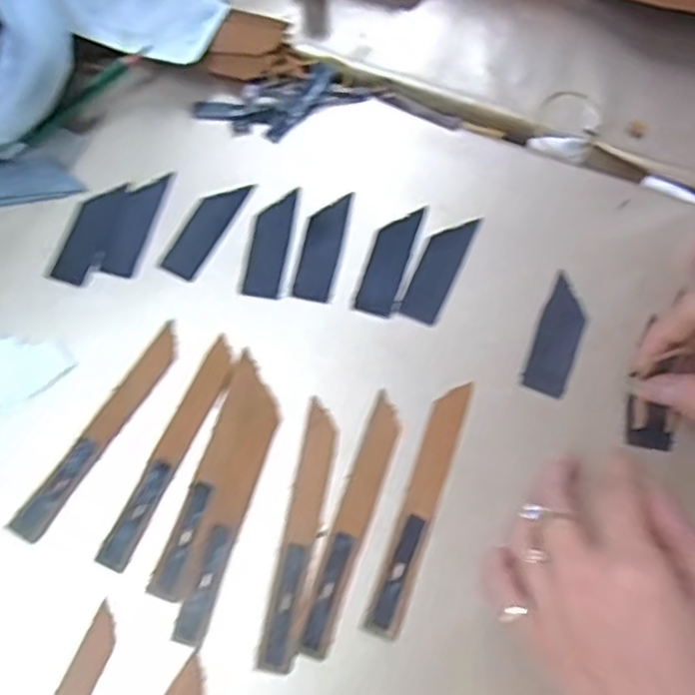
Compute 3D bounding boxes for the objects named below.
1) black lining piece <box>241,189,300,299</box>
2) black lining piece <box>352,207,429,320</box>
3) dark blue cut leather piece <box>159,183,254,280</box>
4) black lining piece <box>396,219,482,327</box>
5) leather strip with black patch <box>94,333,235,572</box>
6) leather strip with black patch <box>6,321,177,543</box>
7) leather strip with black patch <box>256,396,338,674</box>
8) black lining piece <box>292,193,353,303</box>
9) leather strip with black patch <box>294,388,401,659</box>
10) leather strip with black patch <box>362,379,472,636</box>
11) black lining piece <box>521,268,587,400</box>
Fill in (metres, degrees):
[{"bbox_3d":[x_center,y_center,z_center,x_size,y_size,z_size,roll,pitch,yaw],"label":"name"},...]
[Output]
[{"bbox_3d":[-0.042,-0.058,0.376,0.020,0.004,0.062,8,74,5],"label":"black lining piece"},{"bbox_3d":[0.022,-0.048,0.372,0.021,0.004,0.063,18,78,9],"label":"black lining piece"},{"bbox_3d":[-0.079,-0.067,0.381,0.021,0.004,0.062,29,77,10],"label":"dark blue cut leather piece"},{"bbox_3d":[0.049,-0.043,0.369,0.022,0.004,0.063,23,76,9],"label":"black lining piece"},{"bbox_3d":[-0.089,0.051,0.343,0.016,0.004,0.122,24,76,9],"label":"leather strip with black patch"},{"bbox_3d":[-0.125,0.041,0.350,0.016,0.004,0.123,33,75,6],"label":"leather strip with black patch"},{"bbox_3d":[-0.022,0.089,0.330,0.017,0.004,0.125,10,74,5],"label":"leather strip with black patch"},{"bbox_3d":[-0.013,-0.056,0.375,0.021,0.004,0.062,10,74,5],"label":"black lining piece"},{"bbox_3d":[0.002,0.083,0.331,0.018,0.004,0.124,18,75,7],"label":"leather strip with black patch"},{"bbox_3d":[0.035,0.076,0.331,0.016,0.004,0.123,18,75,7],"label":"leather strip with black patch"},{"bbox_3d":[0.109,-0.006,0.355,0.022,0.004,0.062,20,76,8],"label":"black lining piece"}]

